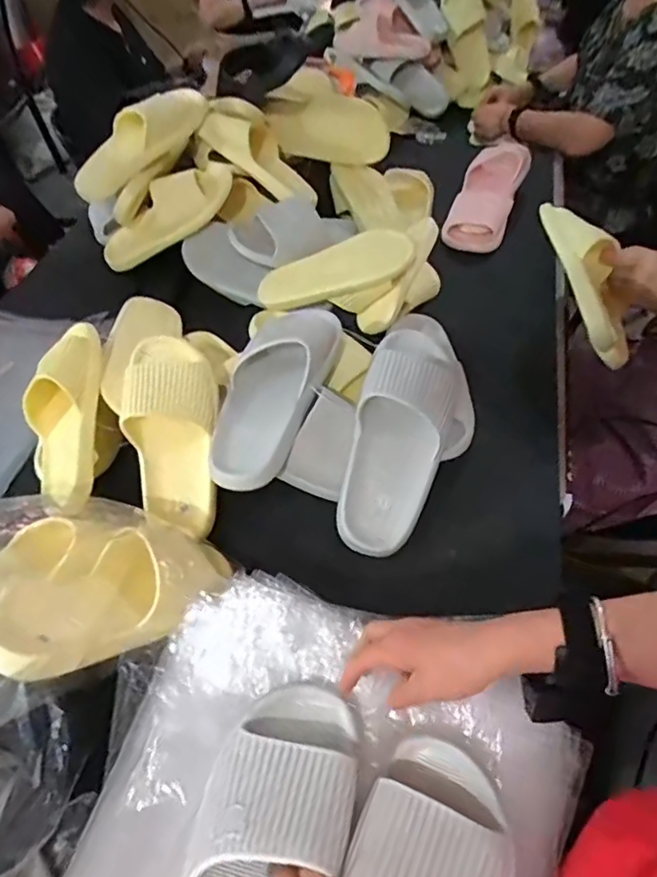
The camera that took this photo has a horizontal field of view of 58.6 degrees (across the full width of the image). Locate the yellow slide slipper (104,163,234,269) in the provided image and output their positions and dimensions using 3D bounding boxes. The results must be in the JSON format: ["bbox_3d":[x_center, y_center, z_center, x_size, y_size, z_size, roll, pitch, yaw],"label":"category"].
[{"bbox_3d":[-0.283,-0.385,0.998,0.263,0.072,0.111,-34,50,8],"label":"yellow slide slipper"}]

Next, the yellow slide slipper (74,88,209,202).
[{"bbox_3d":[-0.322,-0.508,0.993,0.272,0.085,0.084,-40,55,-3],"label":"yellow slide slipper"}]

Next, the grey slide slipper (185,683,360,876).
[{"bbox_3d":[-0.048,0.295,0.391,0.100,0.071,0.258,11,56,14],"label":"grey slide slipper"}]

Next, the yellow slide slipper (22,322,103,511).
[{"bbox_3d":[-0.323,-0.032,0.703,0.097,0.068,0.243,-4,75,2],"label":"yellow slide slipper"}]

